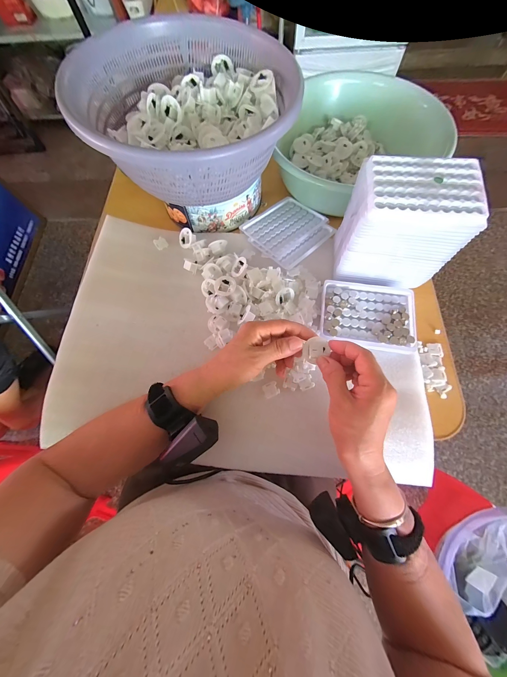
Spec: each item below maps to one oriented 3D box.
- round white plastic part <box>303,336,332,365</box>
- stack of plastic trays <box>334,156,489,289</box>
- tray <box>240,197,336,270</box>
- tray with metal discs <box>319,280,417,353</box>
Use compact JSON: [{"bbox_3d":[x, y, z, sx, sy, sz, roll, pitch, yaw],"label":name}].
[{"bbox_3d":[0.073,0.014,0.283,0.030,0.009,0.026,-19,92,-6],"label":"round white plastic part"},{"bbox_3d":[0.191,-0.148,0.330,0.143,0.133,0.096,10,72,6],"label":"stack of plastic trays"},{"bbox_3d":[0.061,-0.191,0.419,0.129,0.018,0.123,-42,77,-11],"label":"tray"},{"bbox_3d":[0.166,-0.036,0.352,0.127,0.025,0.098,9,72,6],"label":"tray with metal discs"}]

